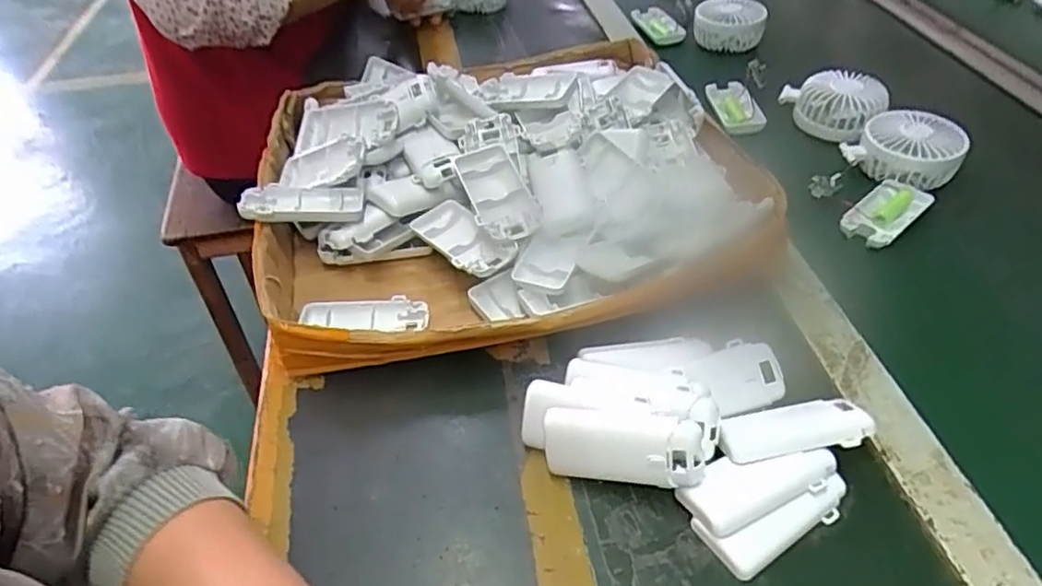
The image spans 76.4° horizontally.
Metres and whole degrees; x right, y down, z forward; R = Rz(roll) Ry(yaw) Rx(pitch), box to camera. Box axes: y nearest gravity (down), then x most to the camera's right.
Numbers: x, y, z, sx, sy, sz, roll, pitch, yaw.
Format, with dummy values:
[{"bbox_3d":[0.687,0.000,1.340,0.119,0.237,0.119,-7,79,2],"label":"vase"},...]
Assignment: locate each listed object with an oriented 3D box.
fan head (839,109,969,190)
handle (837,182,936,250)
[{"bbox_3d":[0.368,-0.140,0.630,0.072,0.044,0.089,-31,51,-27],"label":"fan head"},{"bbox_3d":[0.321,-0.070,0.587,0.087,0.014,0.045,-32,52,-28],"label":"handle"}]

